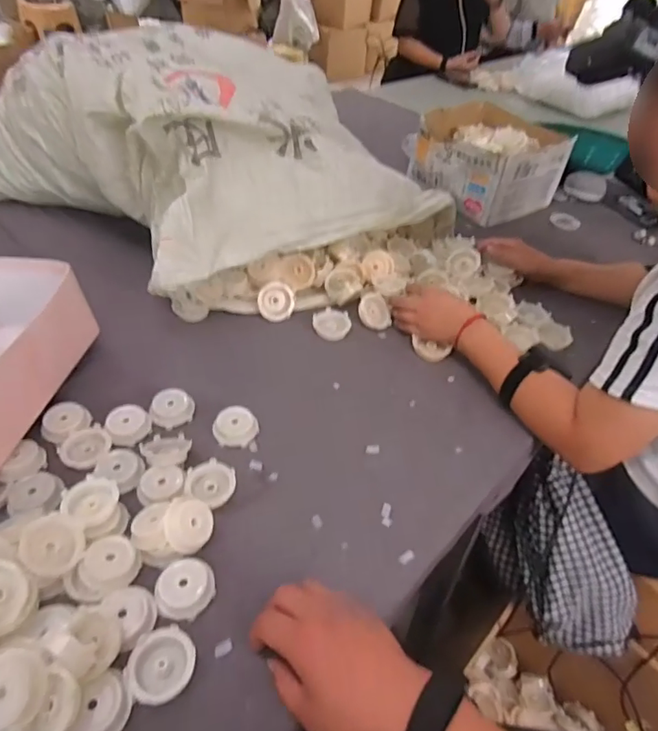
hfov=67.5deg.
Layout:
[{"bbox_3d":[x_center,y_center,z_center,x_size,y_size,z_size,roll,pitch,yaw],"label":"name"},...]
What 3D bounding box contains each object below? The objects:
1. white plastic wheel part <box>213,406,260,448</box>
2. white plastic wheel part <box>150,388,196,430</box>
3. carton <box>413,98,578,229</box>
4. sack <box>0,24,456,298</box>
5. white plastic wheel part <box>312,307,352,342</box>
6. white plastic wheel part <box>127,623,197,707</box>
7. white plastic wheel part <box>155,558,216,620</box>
[{"bbox_3d":[-0.113,0.074,0.600,0.052,0.017,0.047,5,45,-2],"label":"white plastic wheel part"},{"bbox_3d":[-0.194,0.053,0.613,0.052,0.023,0.045,-14,48,-19],"label":"white plastic wheel part"},{"bbox_3d":[0.348,-0.463,1.118,0.257,0.143,0.283,-25,53,-28],"label":"carton"},{"bbox_3d":[-0.213,-0.387,0.893,0.576,0.263,0.674,-33,56,-33],"label":"sack"},{"bbox_3d":[0.005,-0.065,0.758,0.057,0.015,0.058,-3,45,-9],"label":"white plastic wheel part"},{"bbox_3d":[-0.141,0.250,0.415,0.053,0.017,0.056,3,45,-3],"label":"white plastic wheel part"},{"bbox_3d":[-0.134,0.207,0.460,0.049,0.021,0.051,3,45,-3],"label":"white plastic wheel part"}]

